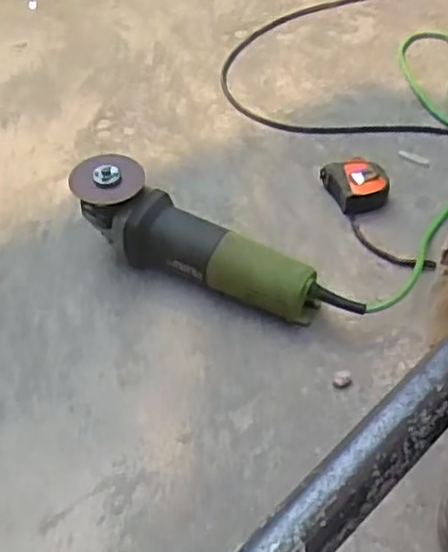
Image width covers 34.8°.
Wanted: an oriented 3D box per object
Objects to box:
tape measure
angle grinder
[{"bbox_3d":[0.154,-0.105,0.829,0.065,0.035,0.068,-16,50,-8],"label":"tape measure"},{"bbox_3d":[-0.014,-0.026,0.752,0.322,0.084,0.072,27,56,9],"label":"angle grinder"}]

